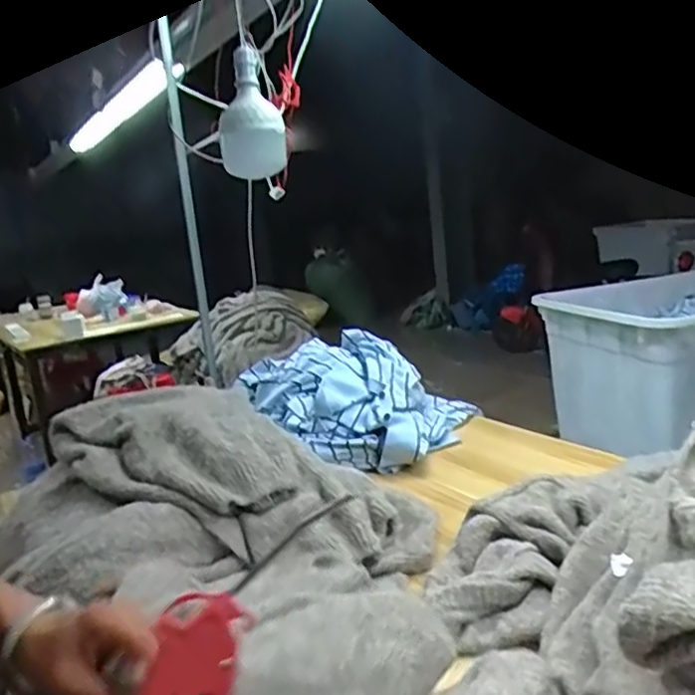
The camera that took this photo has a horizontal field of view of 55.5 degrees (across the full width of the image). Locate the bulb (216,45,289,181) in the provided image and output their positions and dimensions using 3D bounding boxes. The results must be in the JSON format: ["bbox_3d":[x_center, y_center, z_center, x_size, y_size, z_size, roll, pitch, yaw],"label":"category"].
[{"bbox_3d":[-0.181,-0.428,1.216,0.120,0.215,0.097,-7,12,3],"label":"bulb"}]

